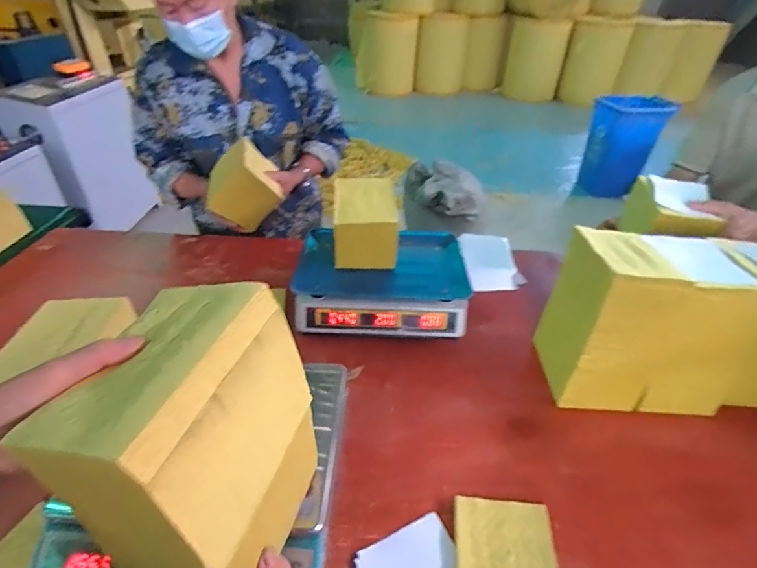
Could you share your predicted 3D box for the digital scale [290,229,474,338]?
[{"bbox_3d":[0.007,-0.011,0.839,0.324,0.094,0.245,2,37,0],"label":"digital scale"}]

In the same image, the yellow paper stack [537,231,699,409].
[{"bbox_3d":[0.366,0.060,0.669,0.137,0.240,0.175,2,37,1],"label":"yellow paper stack"}]

